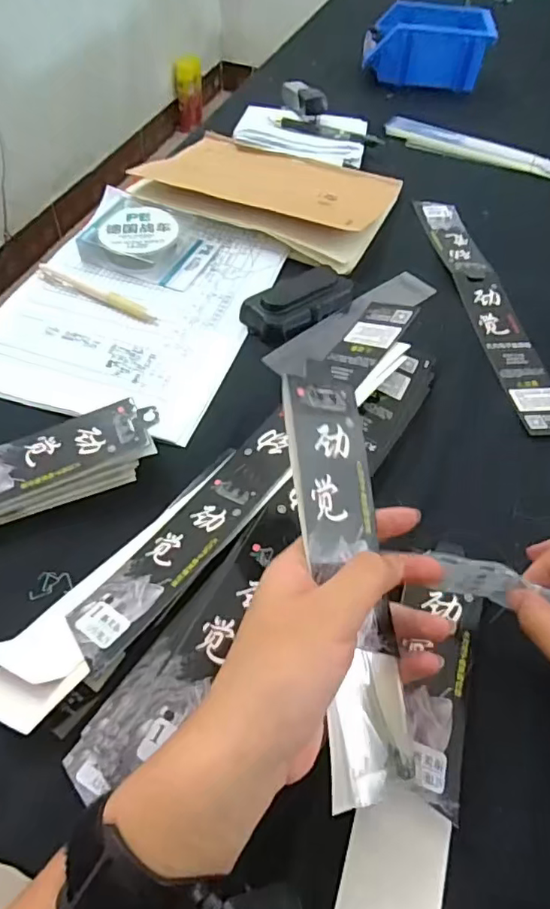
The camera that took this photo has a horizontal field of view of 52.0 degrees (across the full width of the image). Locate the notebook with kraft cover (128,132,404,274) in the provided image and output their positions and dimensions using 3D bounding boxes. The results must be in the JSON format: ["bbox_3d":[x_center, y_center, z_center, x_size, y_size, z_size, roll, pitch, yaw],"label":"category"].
[{"bbox_3d":[-0.004,-0.285,0.613,0.245,0.031,0.181,22,53,14],"label":"notebook with kraft cover"}]

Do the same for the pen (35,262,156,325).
[{"bbox_3d":[-0.161,-0.144,0.508,0.126,0.009,0.015,23,53,14],"label":"pen"}]

